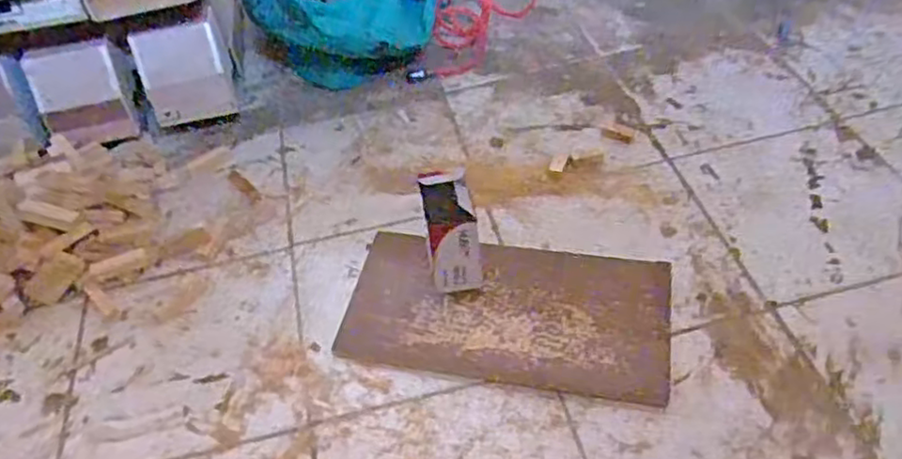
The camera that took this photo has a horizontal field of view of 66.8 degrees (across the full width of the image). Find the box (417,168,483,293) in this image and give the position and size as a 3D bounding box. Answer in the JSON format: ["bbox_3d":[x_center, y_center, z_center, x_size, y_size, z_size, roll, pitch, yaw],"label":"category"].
[{"bbox_3d":[0.000,0.005,0.883,0.068,0.169,0.039,-11,15,-4],"label":"box"}]

